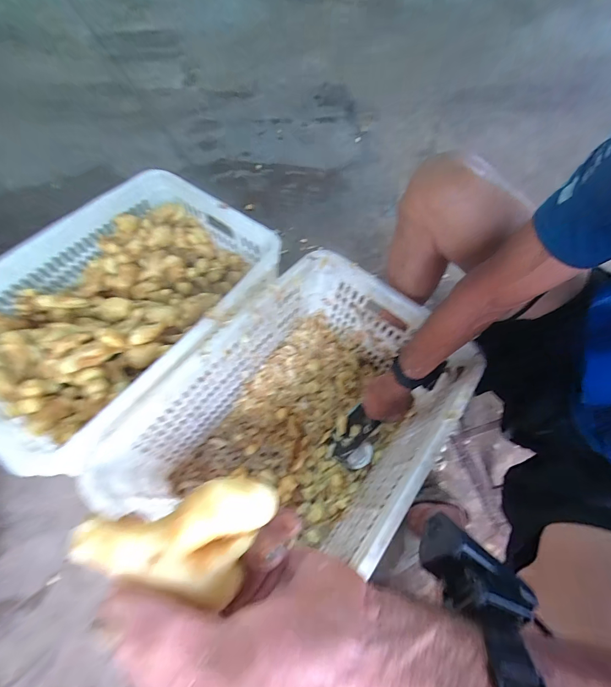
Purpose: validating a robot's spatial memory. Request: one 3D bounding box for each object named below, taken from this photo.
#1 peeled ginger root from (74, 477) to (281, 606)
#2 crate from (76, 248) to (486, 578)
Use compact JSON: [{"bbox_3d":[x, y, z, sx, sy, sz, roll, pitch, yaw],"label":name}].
[{"bbox_3d":[-0.058,0.099,0.157,0.085,0.032,0.054,-13,91,-26],"label":"peeled ginger root"},{"bbox_3d":[-0.004,0.141,0.565,0.363,0.273,0.498,34,68,14],"label":"crate"}]

